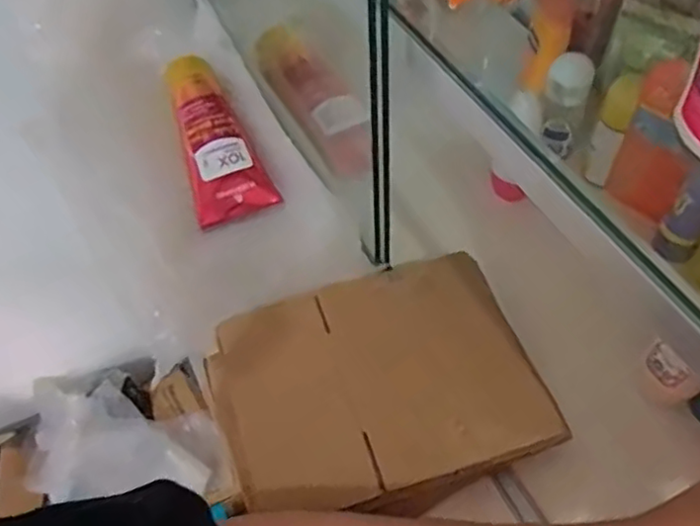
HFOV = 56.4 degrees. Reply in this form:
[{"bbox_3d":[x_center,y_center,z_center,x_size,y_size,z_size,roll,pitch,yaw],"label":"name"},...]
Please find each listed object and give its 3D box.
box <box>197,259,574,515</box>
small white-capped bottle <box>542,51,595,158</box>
[{"bbox_3d":[0.019,0.090,0.466,0.214,0.045,0.165,-19,55,-9],"label":"box"},{"bbox_3d":[0.195,-0.143,0.598,0.037,0.085,0.042,15,57,15],"label":"small white-capped bottle"}]

